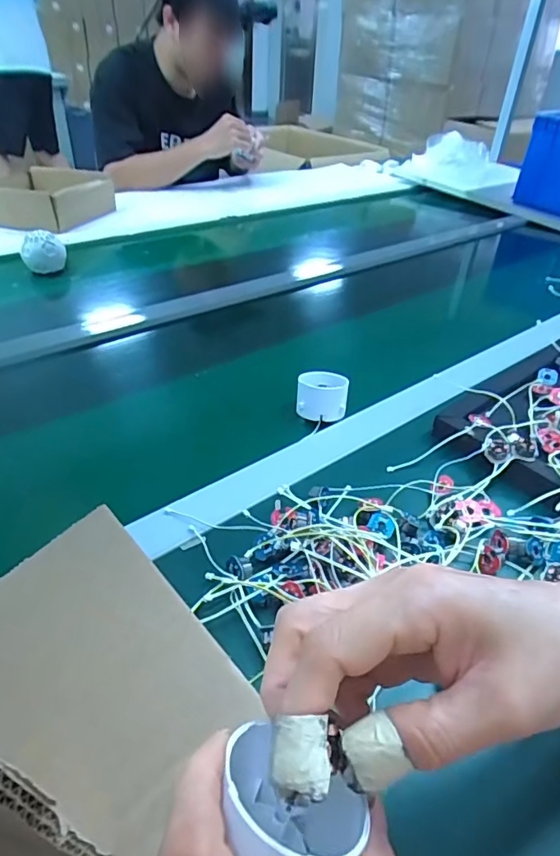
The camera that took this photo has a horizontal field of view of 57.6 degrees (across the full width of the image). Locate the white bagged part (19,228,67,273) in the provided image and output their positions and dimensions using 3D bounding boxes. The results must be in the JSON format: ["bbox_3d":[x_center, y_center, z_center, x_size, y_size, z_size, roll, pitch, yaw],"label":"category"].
[{"bbox_3d":[-0.362,-0.270,0.783,0.062,0.052,0.051,-15,42,-22],"label":"white bagged part"}]

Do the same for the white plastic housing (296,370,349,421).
[{"bbox_3d":[0.042,-0.034,0.511,0.048,0.034,0.053,7,38,5],"label":"white plastic housing"}]

